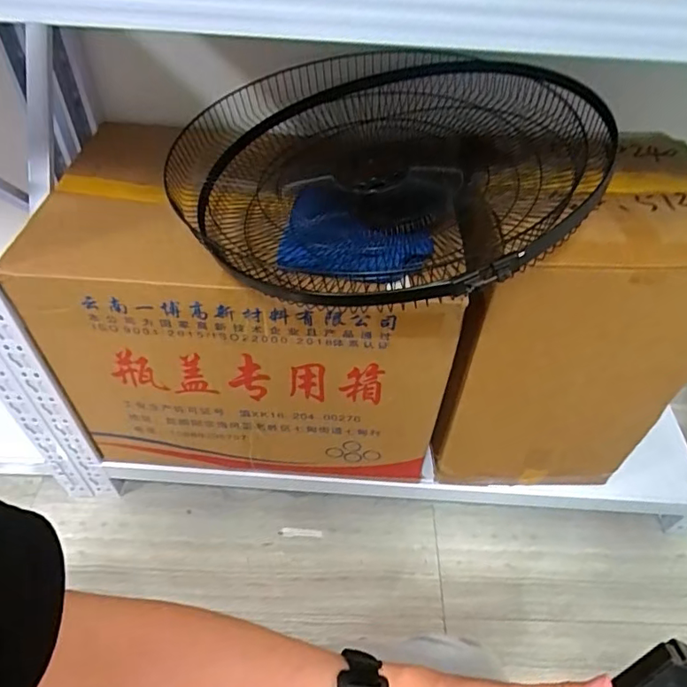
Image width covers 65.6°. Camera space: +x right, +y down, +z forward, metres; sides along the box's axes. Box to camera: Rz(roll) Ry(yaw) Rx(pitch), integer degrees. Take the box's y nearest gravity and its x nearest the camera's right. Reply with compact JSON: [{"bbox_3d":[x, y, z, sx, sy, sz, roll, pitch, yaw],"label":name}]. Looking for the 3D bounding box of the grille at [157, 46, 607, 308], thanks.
[{"bbox_3d":[0.056,-0.218,0.677,0.449,0.140,0.512,-27,55,-25],"label":"grille"}]

